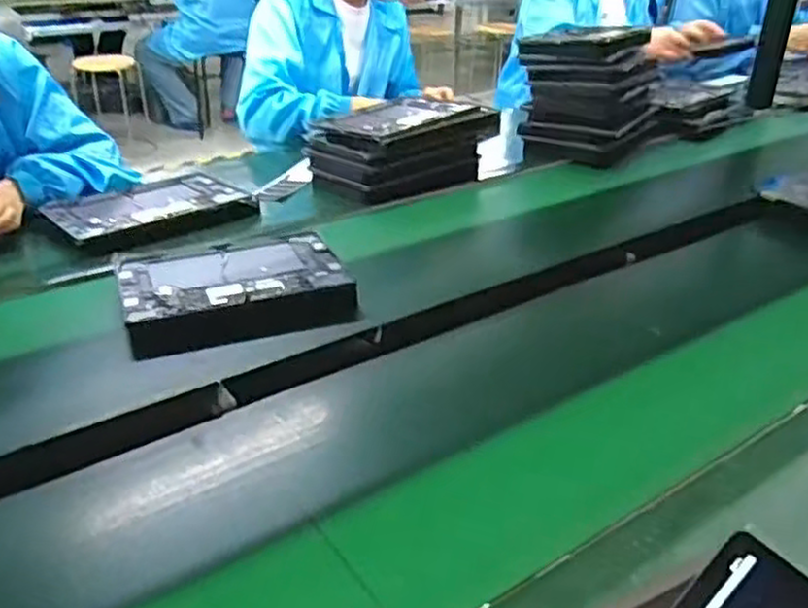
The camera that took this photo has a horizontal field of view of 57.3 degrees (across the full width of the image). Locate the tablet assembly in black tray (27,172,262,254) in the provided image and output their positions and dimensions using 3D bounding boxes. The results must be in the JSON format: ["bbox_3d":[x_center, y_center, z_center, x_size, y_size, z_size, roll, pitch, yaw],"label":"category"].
[{"bbox_3d":[-0.382,-0.140,1.089,0.265,0.034,0.201,-24,38,-37],"label":"tablet assembly in black tray"}]

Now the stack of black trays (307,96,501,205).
[{"bbox_3d":[-0.013,-0.266,1.229,0.261,0.101,0.185,-21,36,-35],"label":"stack of black trays"}]

